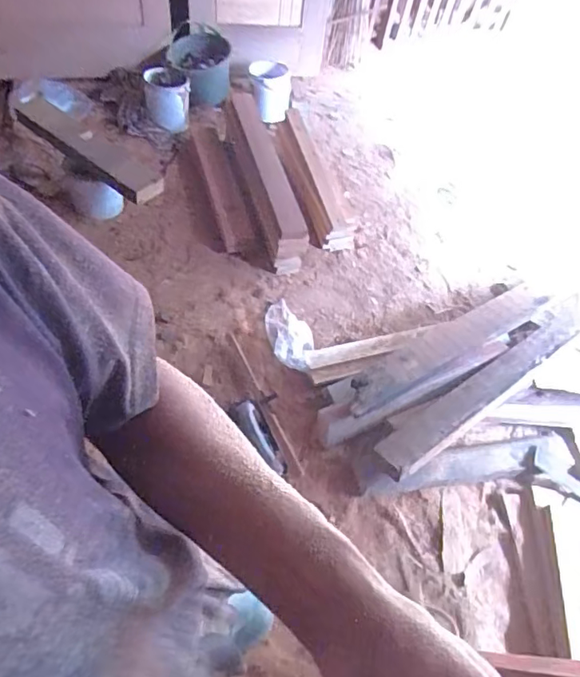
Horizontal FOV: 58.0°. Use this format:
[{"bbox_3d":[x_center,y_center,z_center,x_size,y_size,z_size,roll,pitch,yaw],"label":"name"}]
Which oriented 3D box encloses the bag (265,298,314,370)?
[{"bbox_3d":[0.001,-0.018,1.665,0.149,0.058,0.279,-10,59,-15],"label":"bag"}]

